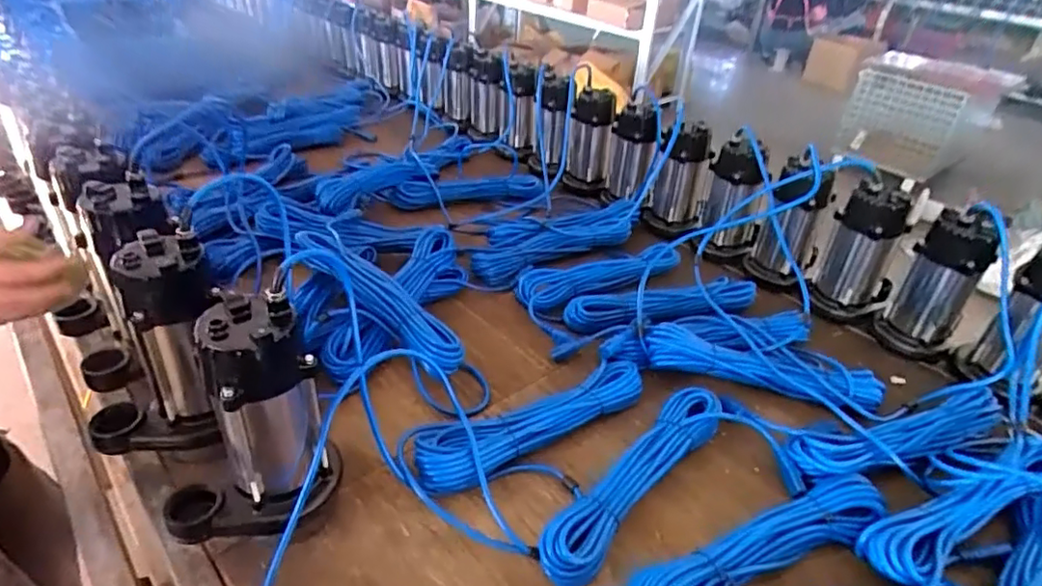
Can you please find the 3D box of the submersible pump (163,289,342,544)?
[{"bbox_3d":[-0.275,0.124,0.579,0.160,0.223,0.105,-3,35,-12],"label":"submersible pump"}]

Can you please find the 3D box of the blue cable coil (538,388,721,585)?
[{"bbox_3d":[0.145,0.210,0.721,0.067,0.042,0.352,29,41,31],"label":"blue cable coil"}]

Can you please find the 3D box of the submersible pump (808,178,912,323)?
[{"bbox_3d":[0.598,-0.075,1.042,0.119,0.234,0.104,26,40,28],"label":"submersible pump"}]

